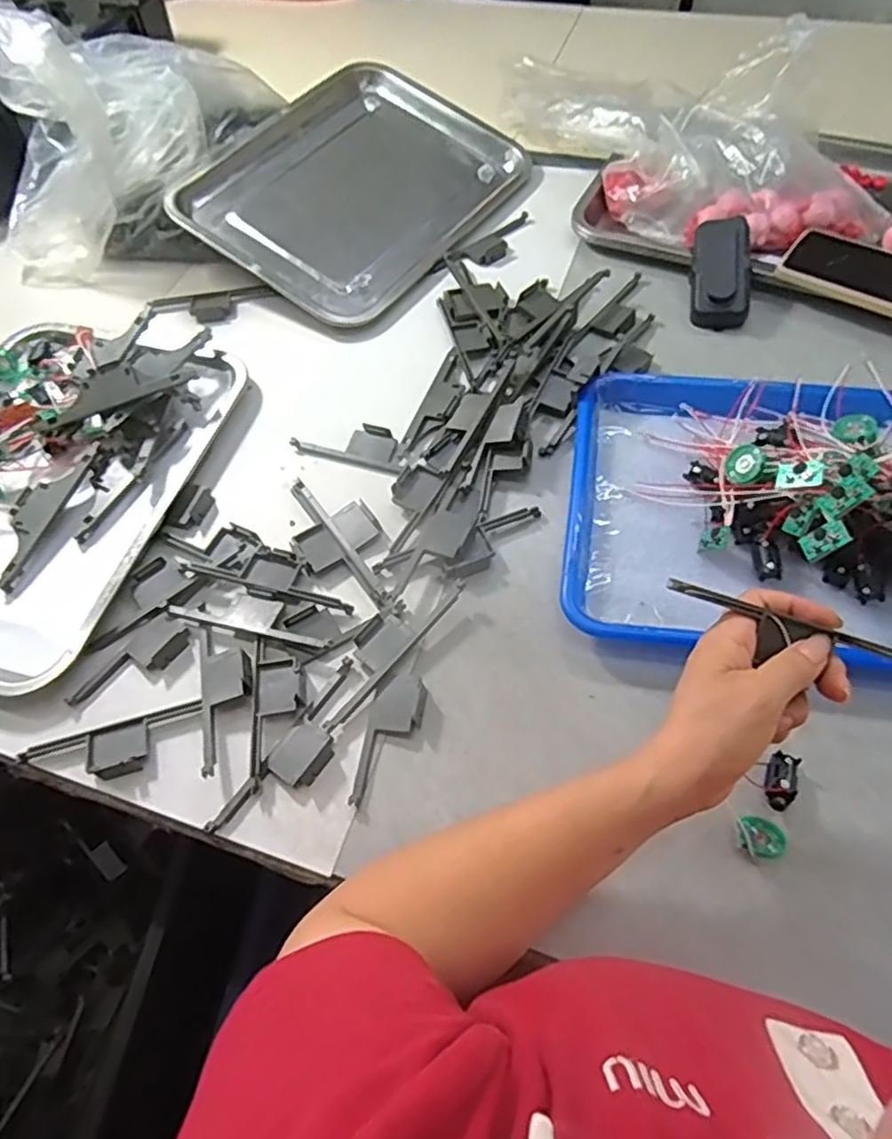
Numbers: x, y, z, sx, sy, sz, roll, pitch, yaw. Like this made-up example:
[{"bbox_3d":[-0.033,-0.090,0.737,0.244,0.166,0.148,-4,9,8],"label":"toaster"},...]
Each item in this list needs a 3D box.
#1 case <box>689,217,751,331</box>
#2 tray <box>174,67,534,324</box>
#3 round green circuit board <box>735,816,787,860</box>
[{"bbox_3d":[0.255,-0.278,0.635,0.050,0.026,0.107,5,79,7],"label":"case"},{"bbox_3d":[-0.098,-0.421,0.750,0.266,0.023,0.345,36,68,8],"label":"tray"},{"bbox_3d":[0.187,0.158,0.404,0.028,0.005,0.022,6,60,8],"label":"round green circuit board"}]

